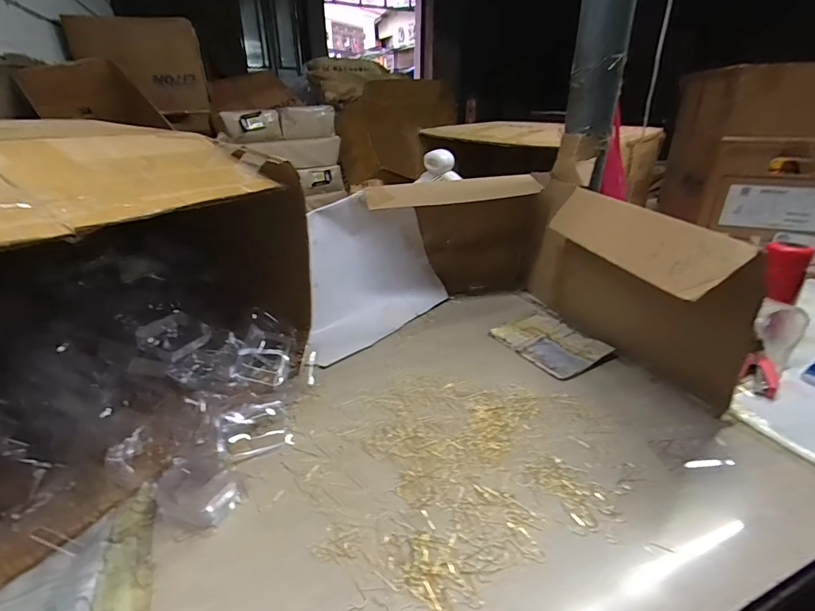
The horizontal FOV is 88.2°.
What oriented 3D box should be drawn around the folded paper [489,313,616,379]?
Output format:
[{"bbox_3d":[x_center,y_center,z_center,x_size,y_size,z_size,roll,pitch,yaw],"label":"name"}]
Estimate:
[{"bbox_3d":[0.269,0.063,0.781,0.156,0.014,0.190,-14,28,-26],"label":"folded paper"}]

